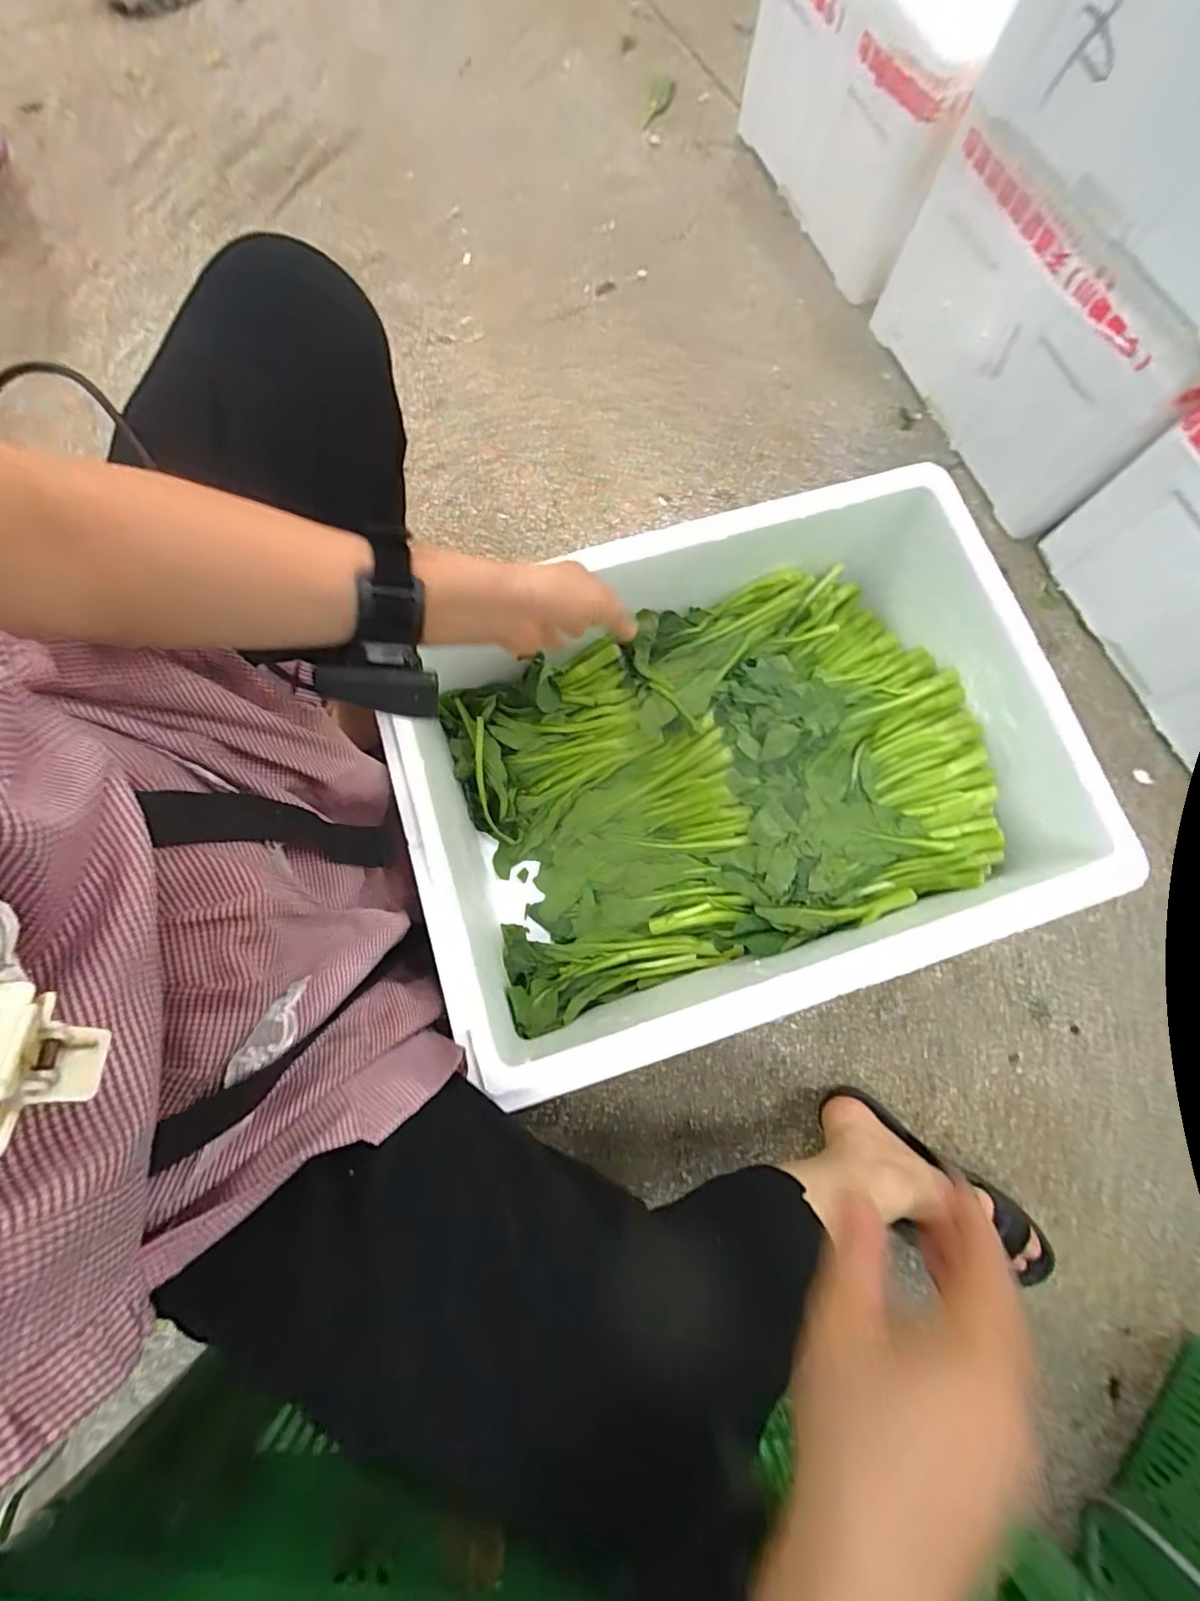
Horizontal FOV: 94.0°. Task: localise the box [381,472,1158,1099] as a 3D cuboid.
[{"bbox_3d":[0.131,-0.025,0.560,0.534,0.204,0.425,-18,79,-5],"label":"box"}]

